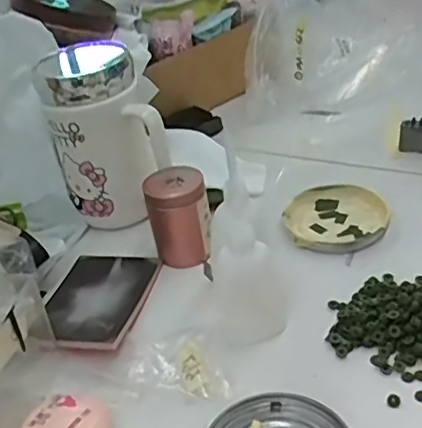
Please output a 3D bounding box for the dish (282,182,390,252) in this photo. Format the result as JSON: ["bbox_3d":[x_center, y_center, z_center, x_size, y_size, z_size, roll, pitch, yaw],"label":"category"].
[{"bbox_3d":[0.097,0.003,0.476,0.077,0.012,0.074,-4,36,3],"label":"dish"}]

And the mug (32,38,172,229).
[{"bbox_3d":[-0.085,-0.061,0.487,0.081,0.129,0.077,-19,35,-14],"label":"mug"}]

